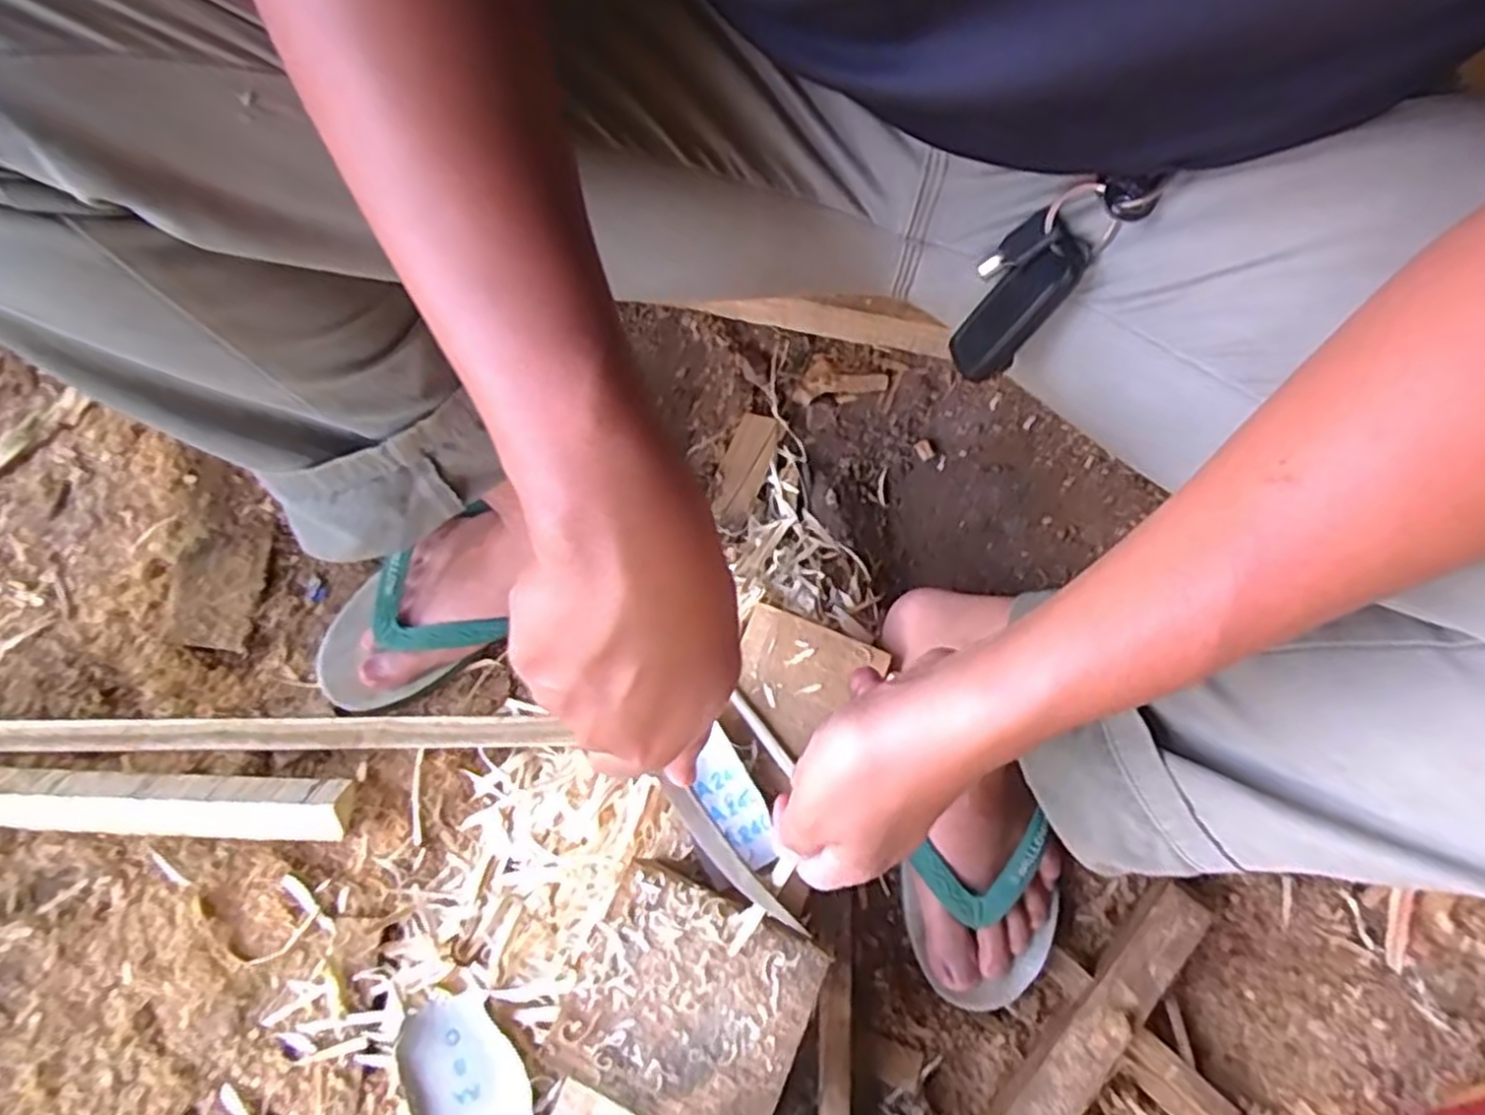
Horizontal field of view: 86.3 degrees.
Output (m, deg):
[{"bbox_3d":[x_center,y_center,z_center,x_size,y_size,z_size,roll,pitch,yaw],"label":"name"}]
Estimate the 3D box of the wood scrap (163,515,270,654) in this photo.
[{"bbox_3d":[-0.396,0.017,0.596,0.057,0.014,0.100,7,73,0],"label":"wood scrap"}]

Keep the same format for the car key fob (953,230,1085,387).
[{"bbox_3d":[0.121,-0.110,0.355,0.017,0.072,0.030,-24,73,-41],"label":"car key fob"}]

